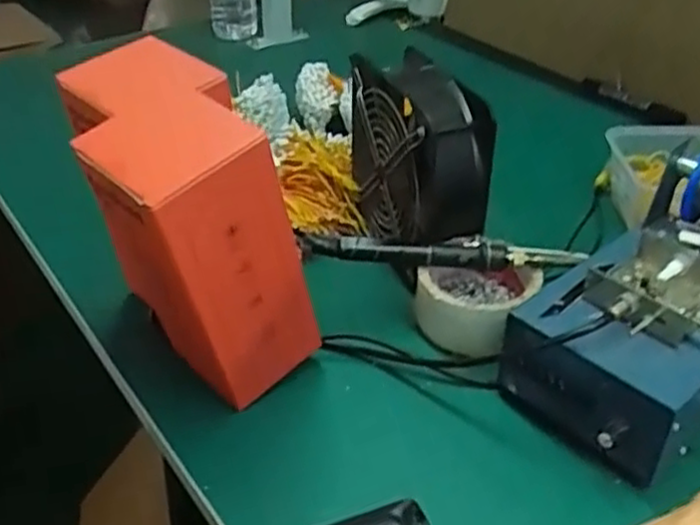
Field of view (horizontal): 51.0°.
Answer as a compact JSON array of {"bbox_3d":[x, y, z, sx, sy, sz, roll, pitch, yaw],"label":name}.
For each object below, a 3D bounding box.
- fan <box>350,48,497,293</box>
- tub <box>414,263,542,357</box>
[{"bbox_3d":[0.052,-0.089,0.596,0.078,0.142,0.162,-8,37,-9],"label":"fan"},{"bbox_3d":[0.093,0.026,0.544,0.082,0.049,0.084,-1,36,1],"label":"tub"}]

